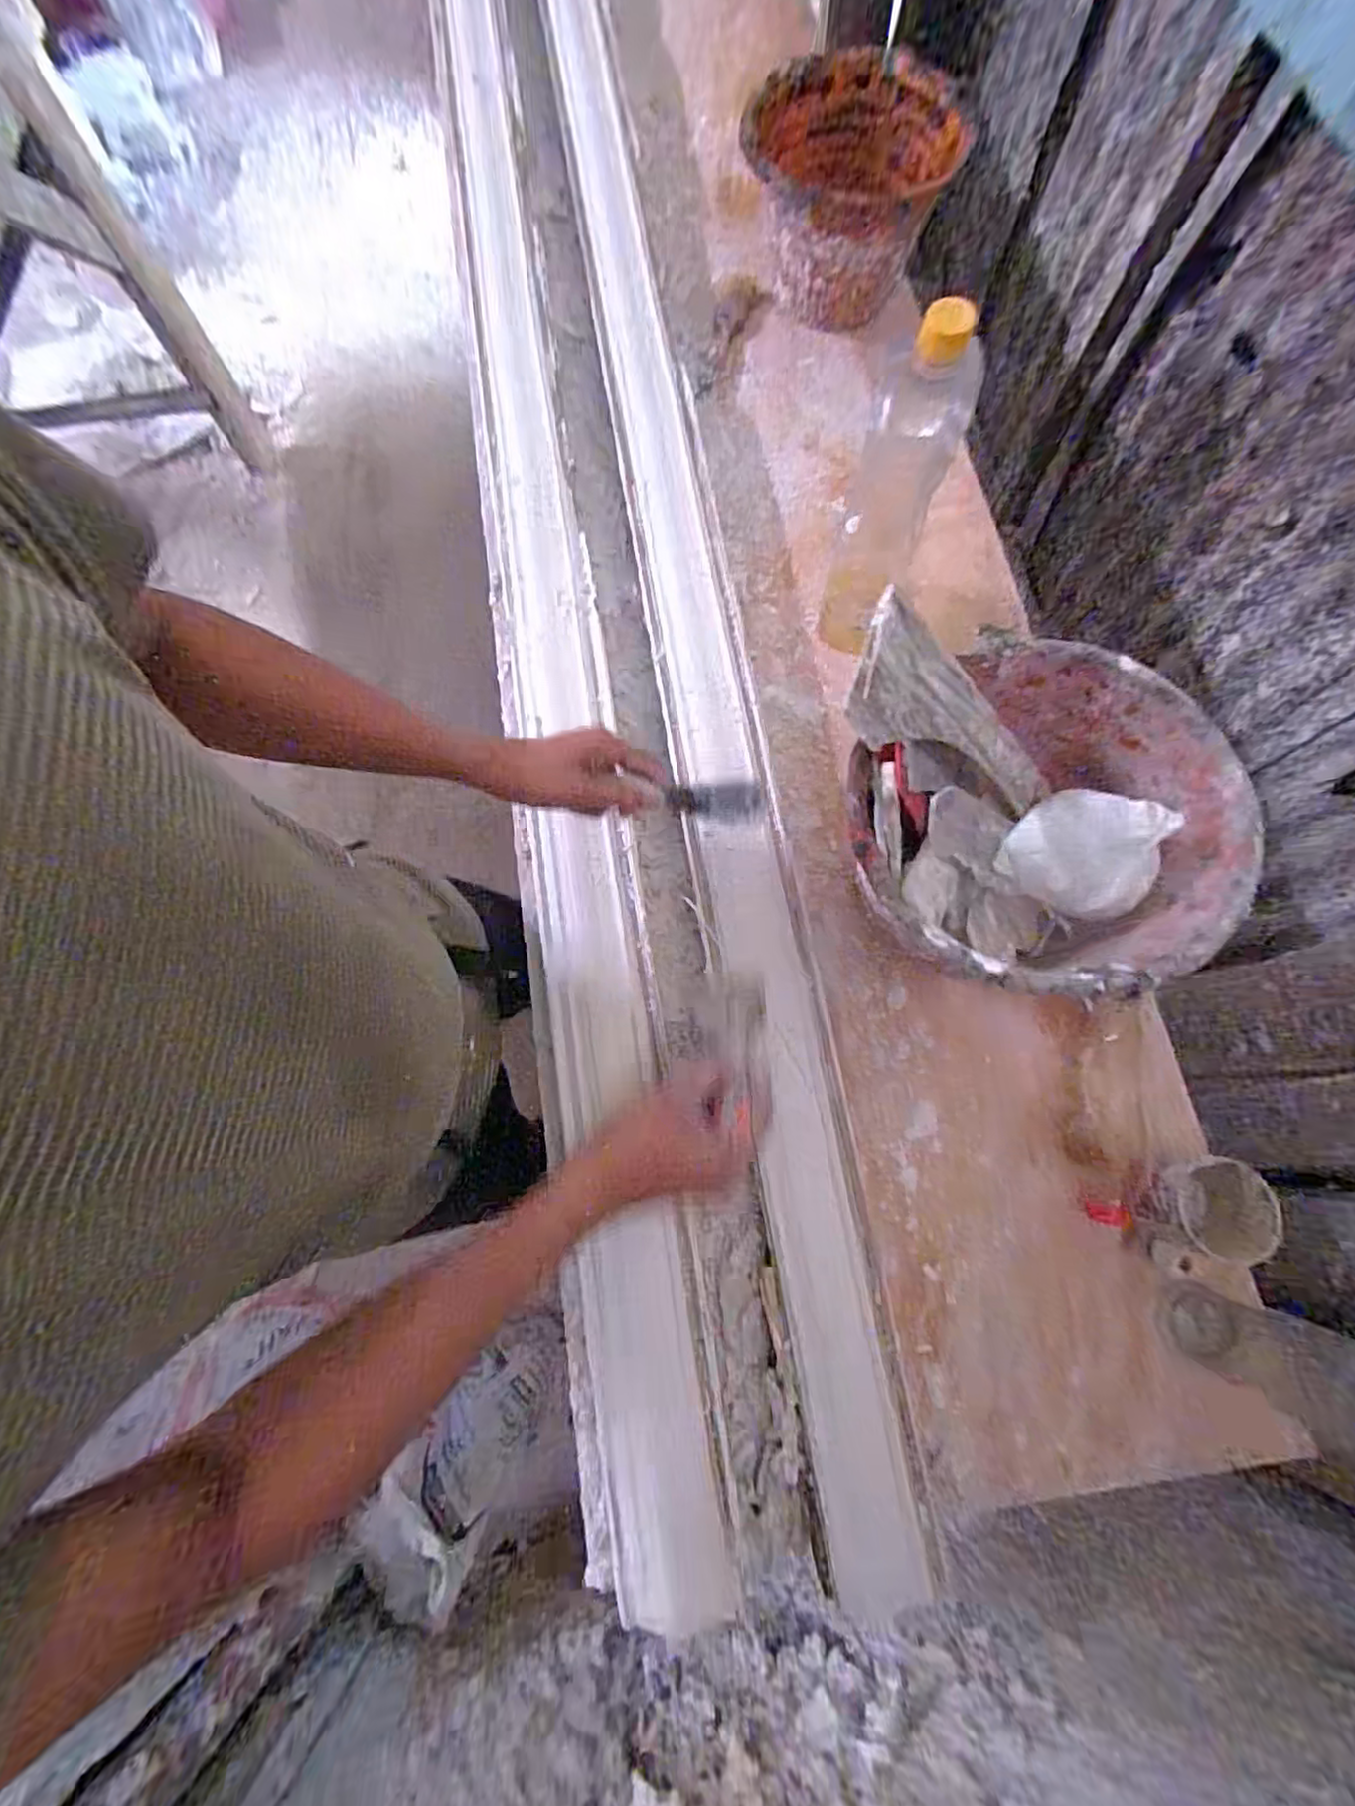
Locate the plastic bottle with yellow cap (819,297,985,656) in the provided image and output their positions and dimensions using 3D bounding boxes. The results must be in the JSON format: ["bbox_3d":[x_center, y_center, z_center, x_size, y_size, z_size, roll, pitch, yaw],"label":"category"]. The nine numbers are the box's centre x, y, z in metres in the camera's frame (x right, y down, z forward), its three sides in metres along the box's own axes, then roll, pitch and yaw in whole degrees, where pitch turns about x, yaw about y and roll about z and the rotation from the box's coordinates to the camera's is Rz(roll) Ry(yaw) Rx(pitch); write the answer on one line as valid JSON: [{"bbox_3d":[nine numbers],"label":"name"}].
[{"bbox_3d":[0.197,-0.370,0.609,0.070,0.300,0.084,19,75,7],"label":"plastic bottle with yellow cap"}]

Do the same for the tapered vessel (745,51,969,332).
[{"bbox_3d":[0.198,-0.858,0.823,0.236,0.191,0.203,27,76,9],"label":"tapered vessel"}]

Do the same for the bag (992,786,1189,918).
[{"bbox_3d":[0.323,-0.045,0.513,0.106,0.070,0.094,33,77,10],"label":"bag"}]

